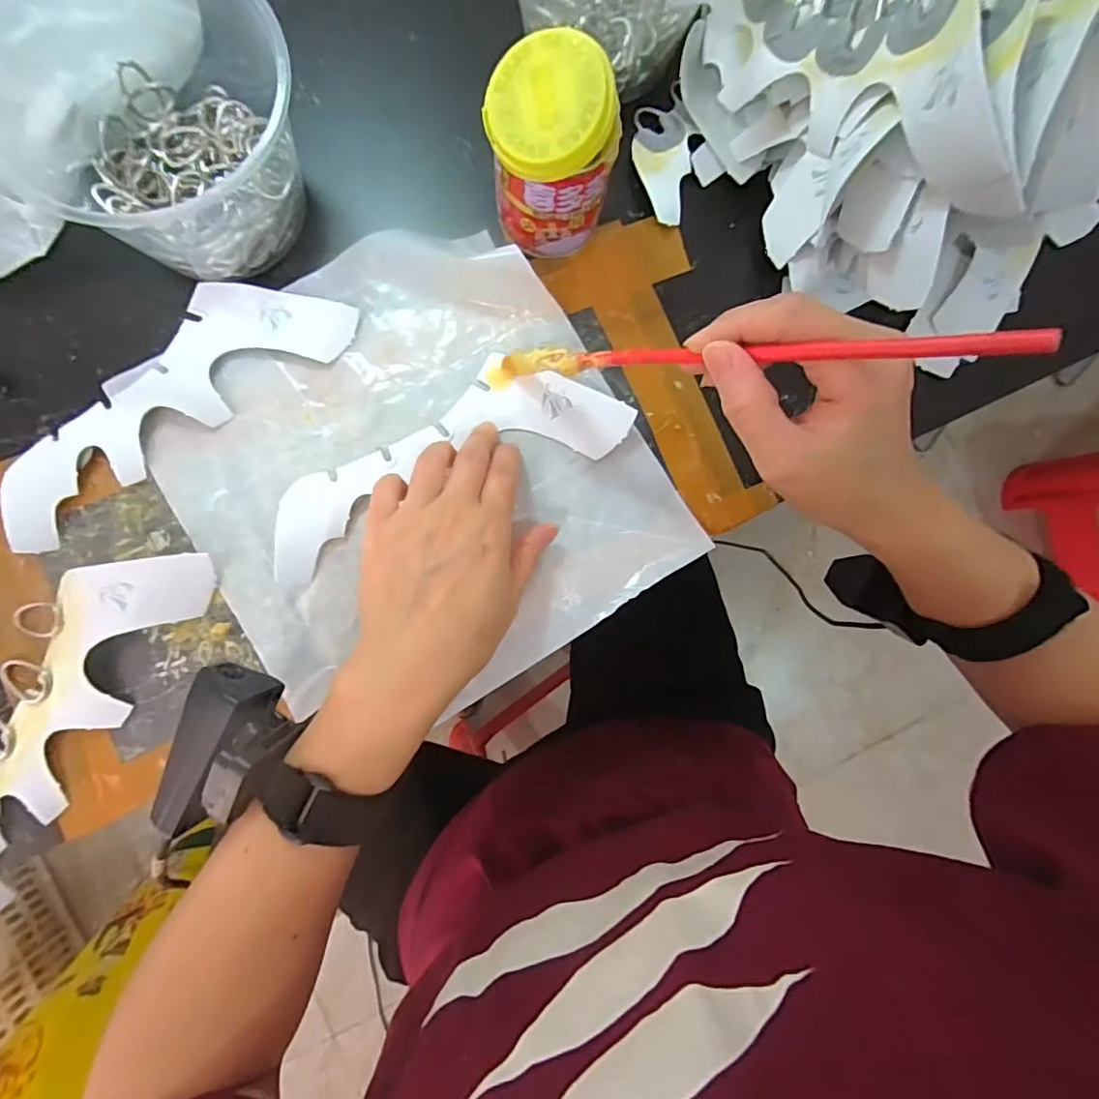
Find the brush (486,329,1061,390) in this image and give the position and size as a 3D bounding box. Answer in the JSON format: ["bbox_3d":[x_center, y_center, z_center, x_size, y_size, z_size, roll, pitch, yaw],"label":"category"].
[{"bbox_3d":[0.058,-0.085,0.249,0.260,0.014,0.020,16,80,43],"label":"brush"}]

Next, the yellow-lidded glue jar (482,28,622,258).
[{"bbox_3d":[0.000,-0.217,0.304,0.064,0.089,0.059,0,83,-3],"label":"yellow-lidded glue jar"}]

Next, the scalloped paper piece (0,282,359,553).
[{"bbox_3d":[-0.221,-0.091,0.318,0.221,0.011,0.073,-39,87,-6],"label":"scalloped paper piece"}]

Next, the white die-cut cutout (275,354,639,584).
[{"bbox_3d":[-0.064,-0.058,0.323,0.216,0.014,0.077,-25,85,-7],"label":"white die-cut cutout"}]

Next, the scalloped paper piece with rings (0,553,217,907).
[{"bbox_3d":[-0.270,0.085,0.290,0.069,0.024,0.217,33,83,1],"label":"scalloped paper piece with rings"}]

